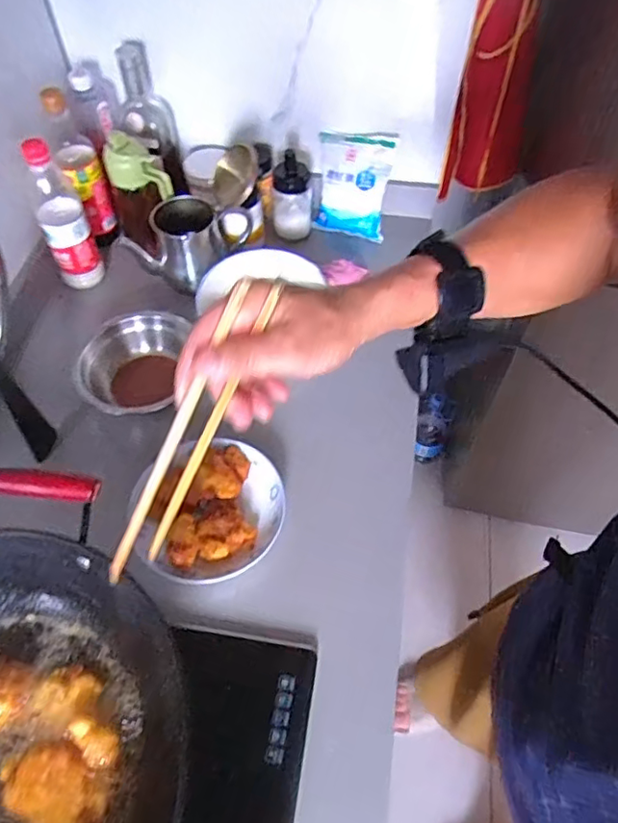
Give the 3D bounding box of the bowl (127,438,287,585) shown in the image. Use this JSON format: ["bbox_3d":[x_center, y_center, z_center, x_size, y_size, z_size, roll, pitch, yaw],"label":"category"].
[{"bbox_3d":[-0.120,0.104,0.658,0.175,0.061,0.169,0,57,0],"label":"bowl"}]

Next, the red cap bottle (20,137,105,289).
[{"bbox_3d":[-0.368,-0.291,0.853,0.066,0.239,0.069,-21,59,-13],"label":"red cap bottle"}]

